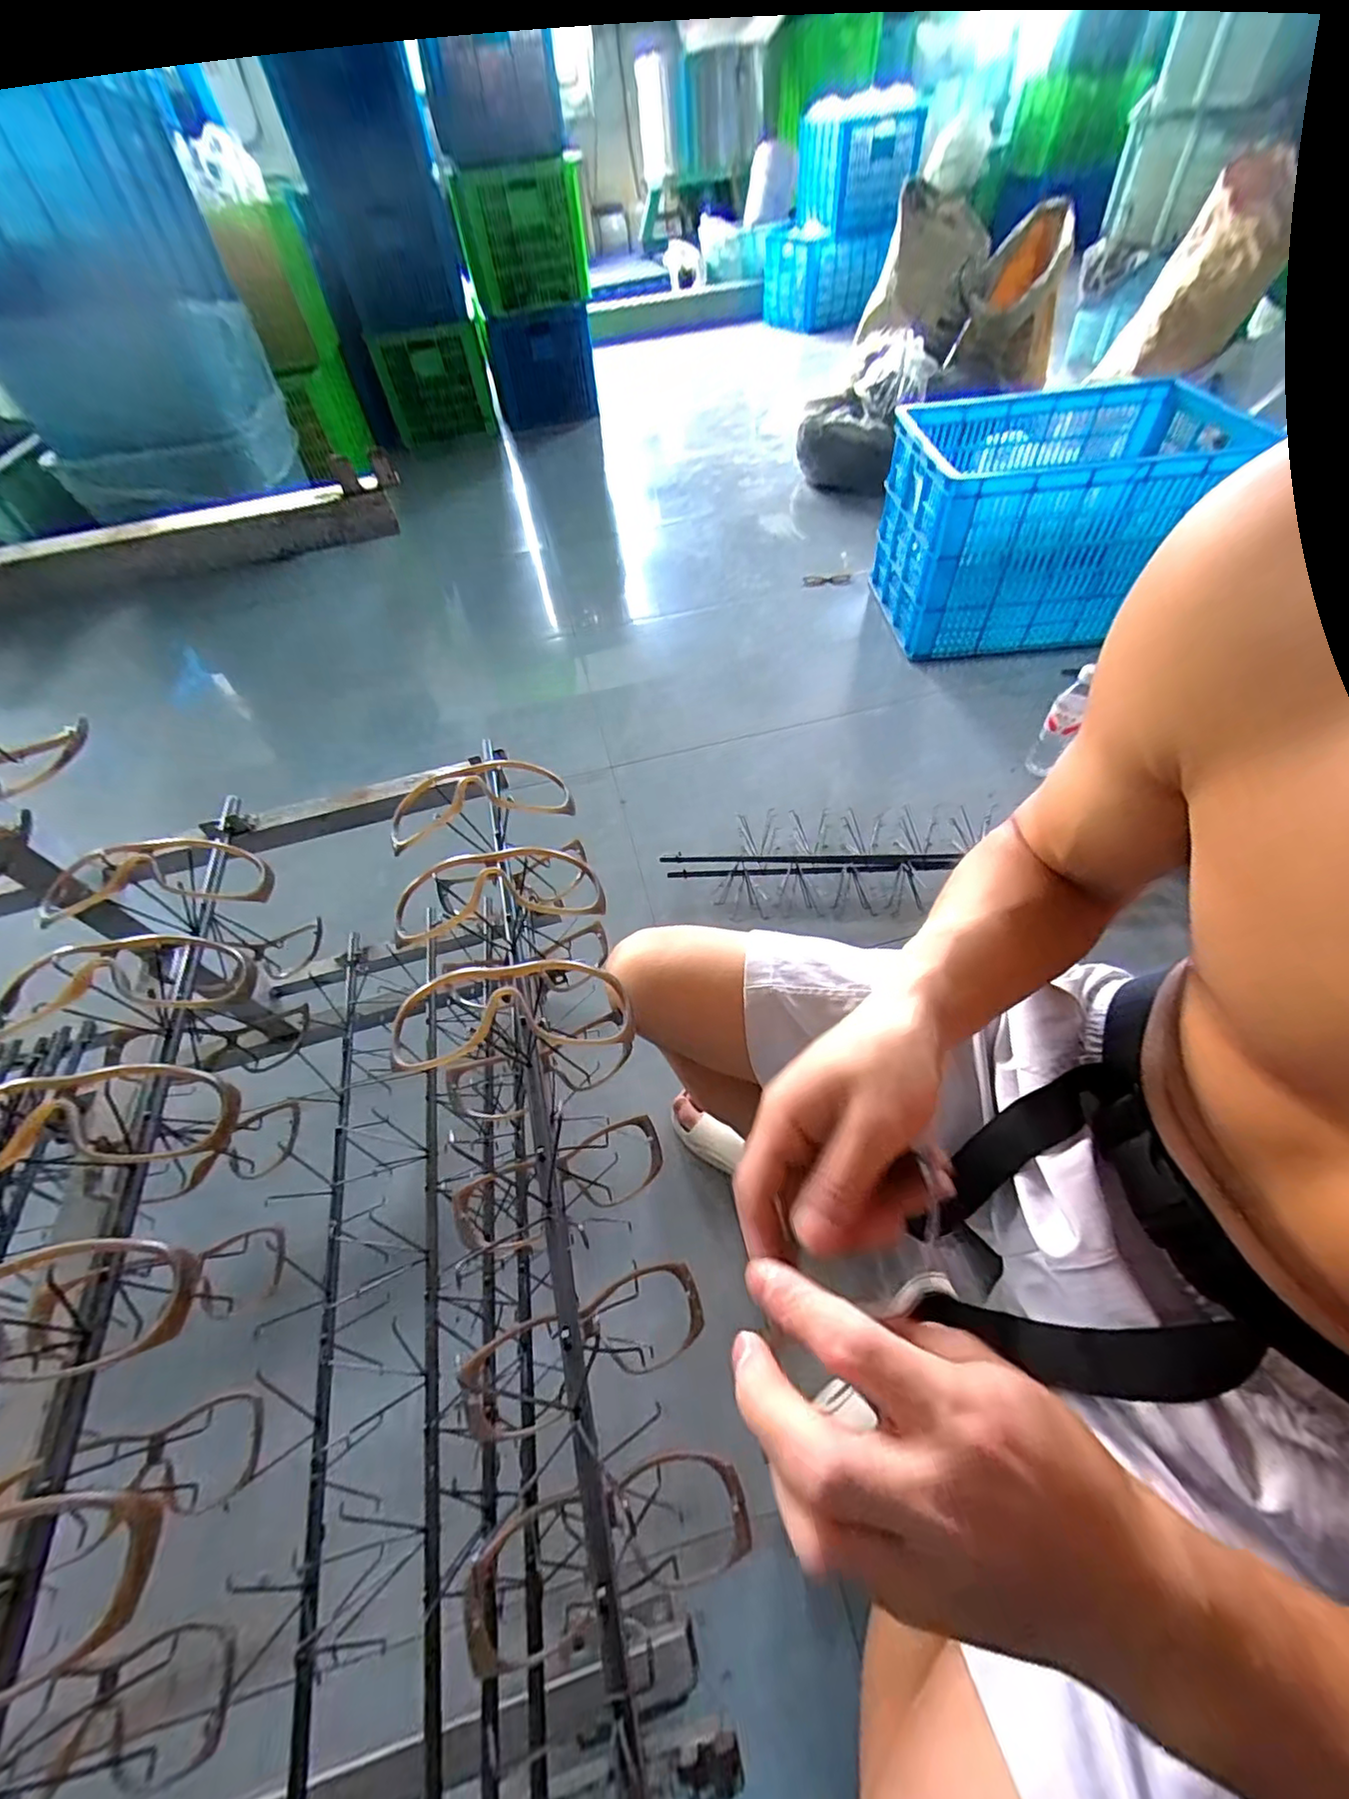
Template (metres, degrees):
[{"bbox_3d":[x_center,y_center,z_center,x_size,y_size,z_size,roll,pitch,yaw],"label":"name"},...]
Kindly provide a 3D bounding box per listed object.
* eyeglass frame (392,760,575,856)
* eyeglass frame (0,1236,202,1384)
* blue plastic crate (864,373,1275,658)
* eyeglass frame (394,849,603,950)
[{"bbox_3d":[-0.144,-0.068,0.433,0.133,0.042,0.051,-18,54,-8],"label":"eyeglass frame"},{"bbox_3d":[-0.312,0.200,0.272,0.145,0.041,0.046,-6,52,-16],"label":"eyeglass frame"},{"bbox_3d":[0.796,-0.863,1.332,0.574,0.331,0.470,-5,53,2],"label":"blue plastic crate"},{"bbox_3d":[-0.119,-0.006,0.389,0.137,0.041,0.044,-8,53,0],"label":"eyeglass frame"}]

